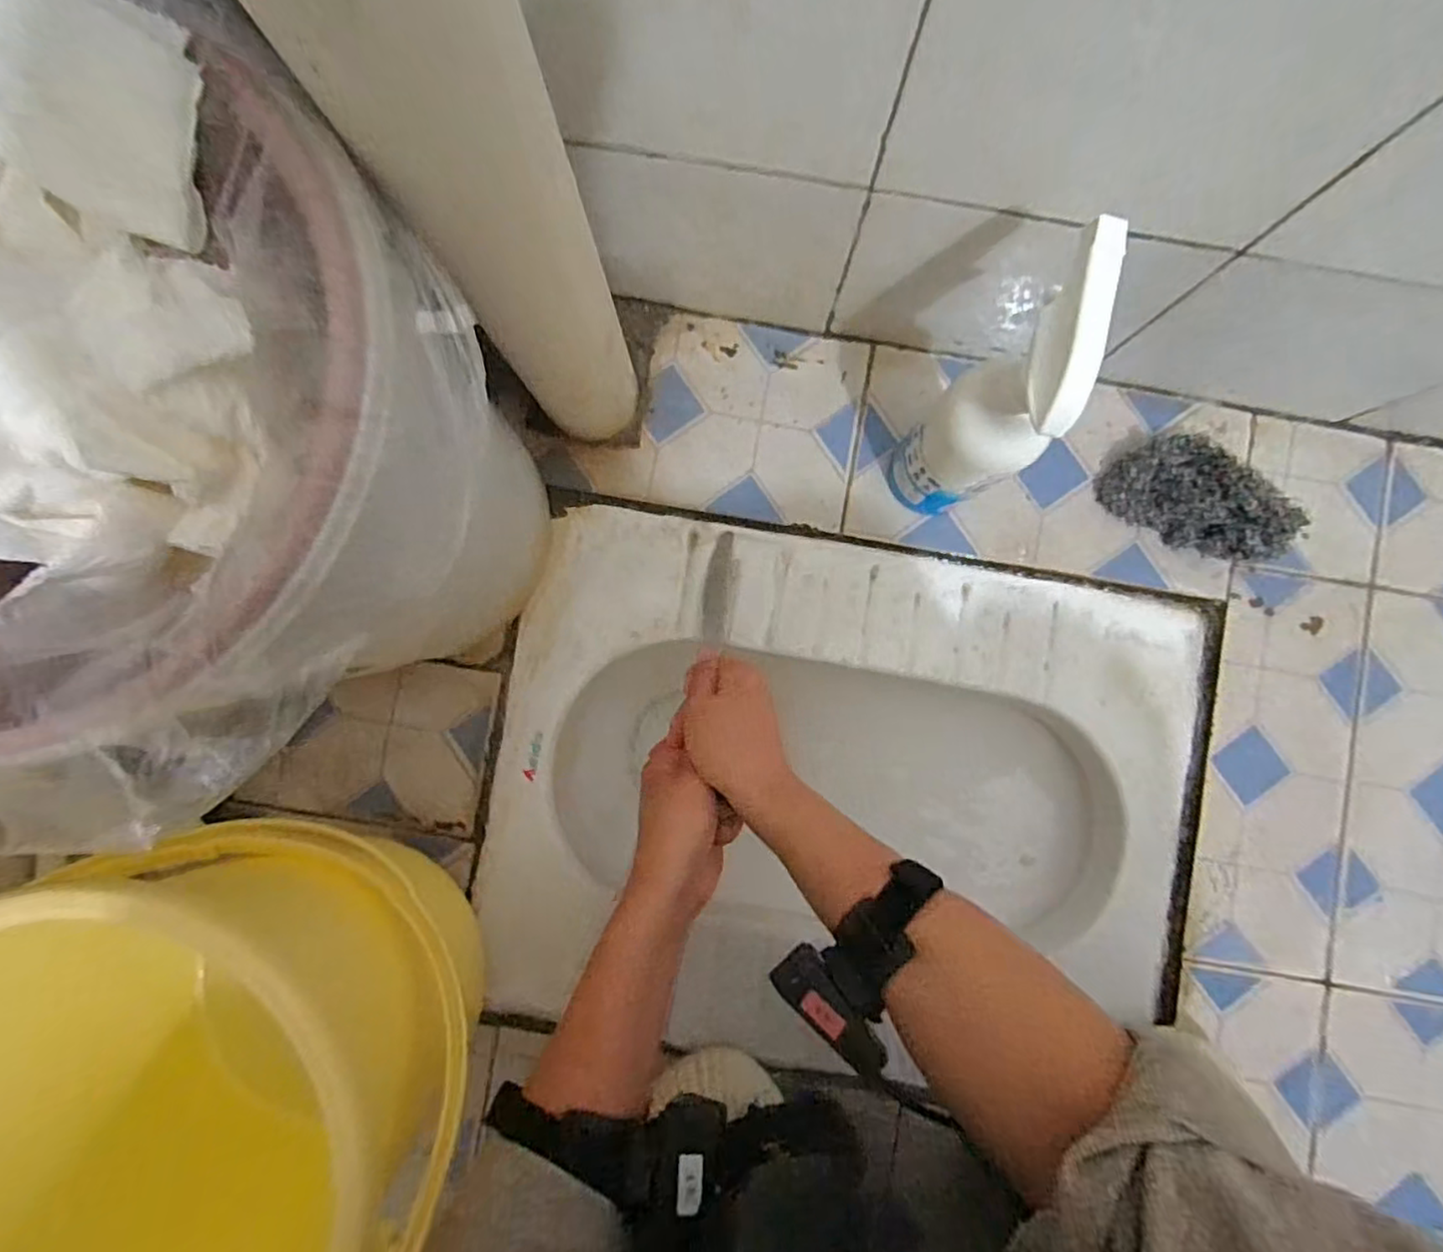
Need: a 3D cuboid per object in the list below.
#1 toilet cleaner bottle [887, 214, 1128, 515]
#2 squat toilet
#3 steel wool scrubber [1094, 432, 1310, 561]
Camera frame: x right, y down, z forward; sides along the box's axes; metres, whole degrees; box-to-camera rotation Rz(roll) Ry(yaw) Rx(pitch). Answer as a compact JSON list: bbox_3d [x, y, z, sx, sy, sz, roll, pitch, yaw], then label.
[{"bbox_3d":[0.159,-0.126,0.399,0.062,0.219,0.097,23,88,1],"label":"toilet cleaner bottle"},{"bbox_3d":[0.096,0.130,0.544,0.521,0.142,0.383,9,87,0],"label":"squat toilet"},{"bbox_3d":[0.349,-0.098,0.484,0.122,0.055,0.073,32,87,3],"label":"steel wool scrubber"}]

